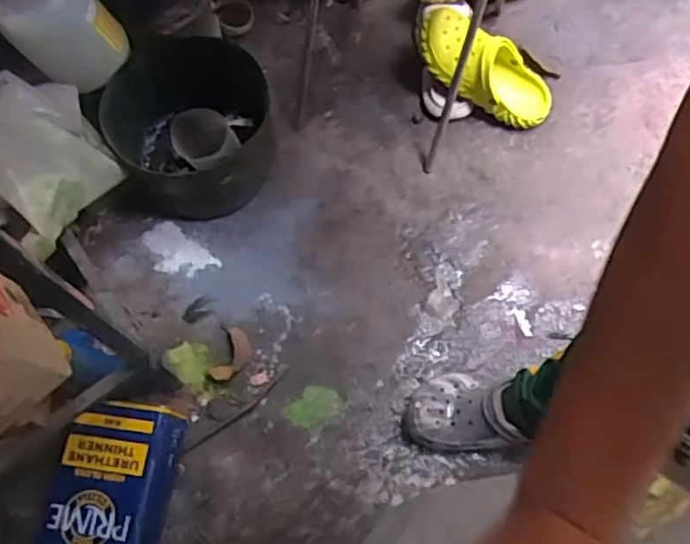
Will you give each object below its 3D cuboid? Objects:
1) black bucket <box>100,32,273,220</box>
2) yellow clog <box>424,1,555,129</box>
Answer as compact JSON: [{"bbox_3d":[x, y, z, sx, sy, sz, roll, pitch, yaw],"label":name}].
[{"bbox_3d":[-0.271,-0.261,1.243,0.276,0.222,0.292,-1,69,1],"label":"black bucket"},{"bbox_3d":[0.274,-0.395,1.297,0.305,0.108,0.131,38,73,-5],"label":"yellow clog"}]

